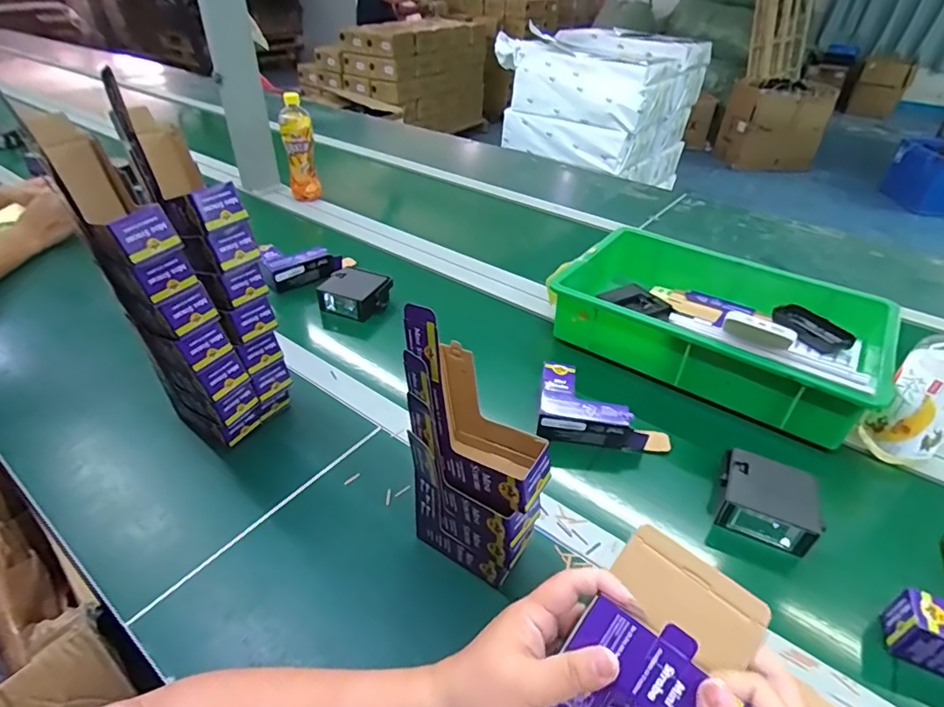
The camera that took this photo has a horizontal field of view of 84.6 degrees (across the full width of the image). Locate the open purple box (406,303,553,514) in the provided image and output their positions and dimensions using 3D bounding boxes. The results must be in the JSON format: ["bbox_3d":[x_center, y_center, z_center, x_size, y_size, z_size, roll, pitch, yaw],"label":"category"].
[{"bbox_3d":[0.008,0.047,0.400,0.111,0.163,0.058,24,44,27],"label":"open purple box"}]

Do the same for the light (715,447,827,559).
[{"bbox_3d":[0.306,0.152,0.542,0.091,0.048,0.076,19,41,22],"label":"light"}]

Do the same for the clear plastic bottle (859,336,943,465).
[{"bbox_3d":[0.502,0.047,0.570,0.057,0.188,0.072,-25,45,-30],"label":"clear plastic bottle"}]

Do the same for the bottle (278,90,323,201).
[{"bbox_3d":[-0.379,-0.451,1.144,0.062,0.208,0.082,-8,39,-12],"label":"bottle"}]

